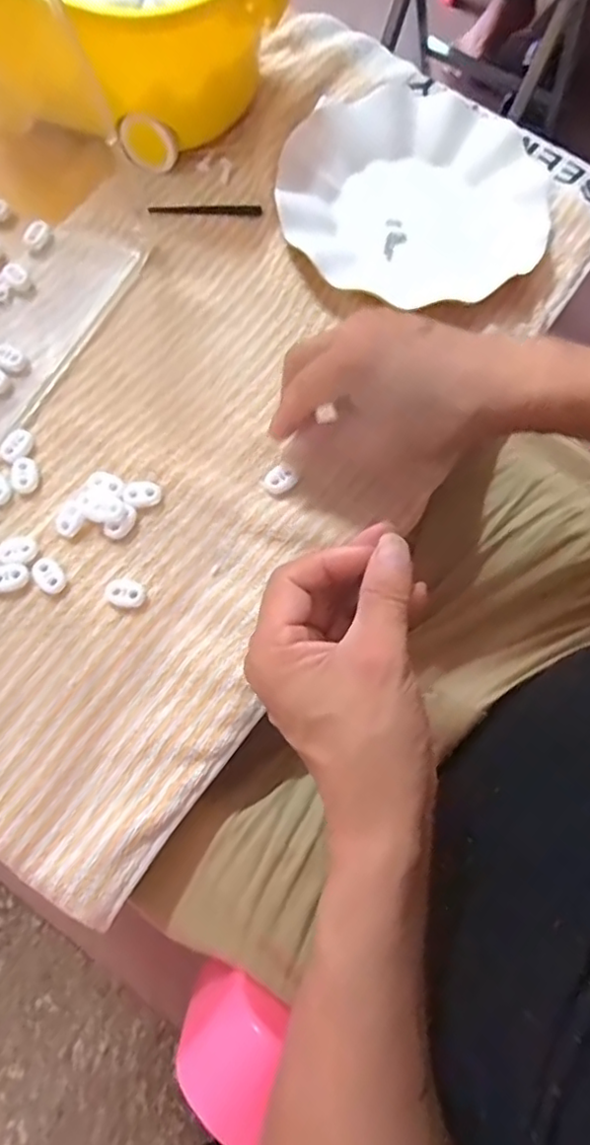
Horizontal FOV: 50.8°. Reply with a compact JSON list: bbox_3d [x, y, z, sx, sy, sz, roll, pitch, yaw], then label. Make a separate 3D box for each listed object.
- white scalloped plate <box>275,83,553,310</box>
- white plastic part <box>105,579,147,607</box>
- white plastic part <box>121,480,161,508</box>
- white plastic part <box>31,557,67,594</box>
[{"bbox_3d":[0.085,-0.268,0.438,0.180,0.023,0.190,1,72,-2],"label":"white scalloped plate"},{"bbox_3d":[-0.098,0.012,0.358,0.023,0.004,0.016,3,72,-1],"label":"white plastic part"},{"bbox_3d":[-0.092,-0.048,0.374,0.022,0.004,0.017,-5,72,-4],"label":"white plastic part"},{"bbox_3d":[-0.142,0.002,0.360,0.016,0.004,0.022,-38,77,-13],"label":"white plastic part"}]

